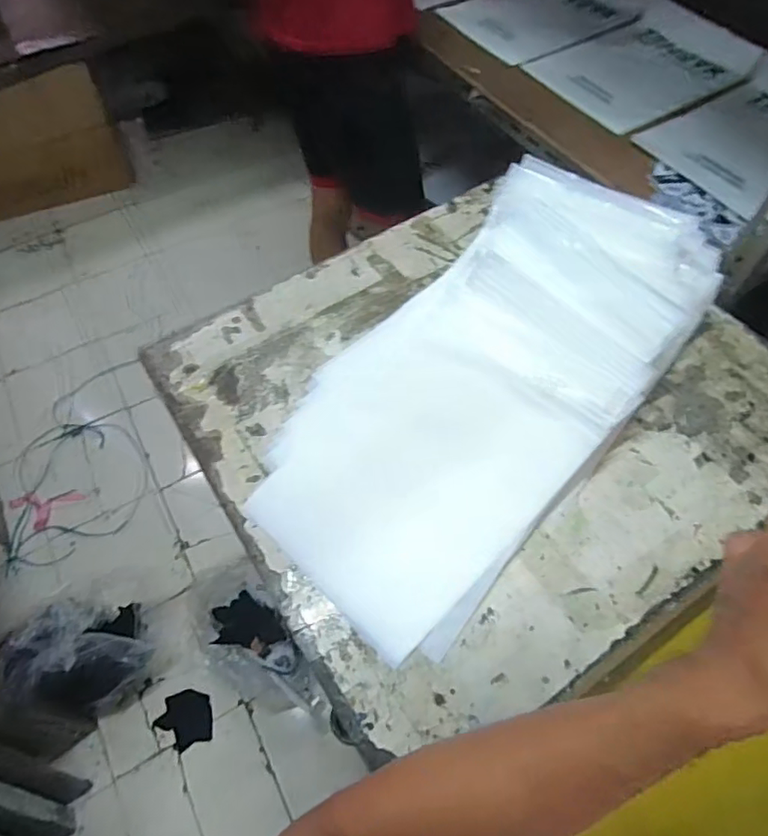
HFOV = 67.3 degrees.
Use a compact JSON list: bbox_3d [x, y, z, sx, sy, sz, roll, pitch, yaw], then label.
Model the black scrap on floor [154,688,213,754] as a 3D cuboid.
[{"bbox_3d":[-0.438,0.663,1.268,0.115,0.007,0.114,-17,62,-10],"label":"black scrap on floor"}]

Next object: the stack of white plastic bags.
[{"bbox_3d":[0.136,-0.071,0.707,0.325,0.117,0.660,36,66,21],"label":"stack of white plastic bags"}]

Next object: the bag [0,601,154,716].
[{"bbox_3d":[-0.621,0.479,1.188,0.211,0.339,0.177,-30,62,-16],"label":"bag"}]

